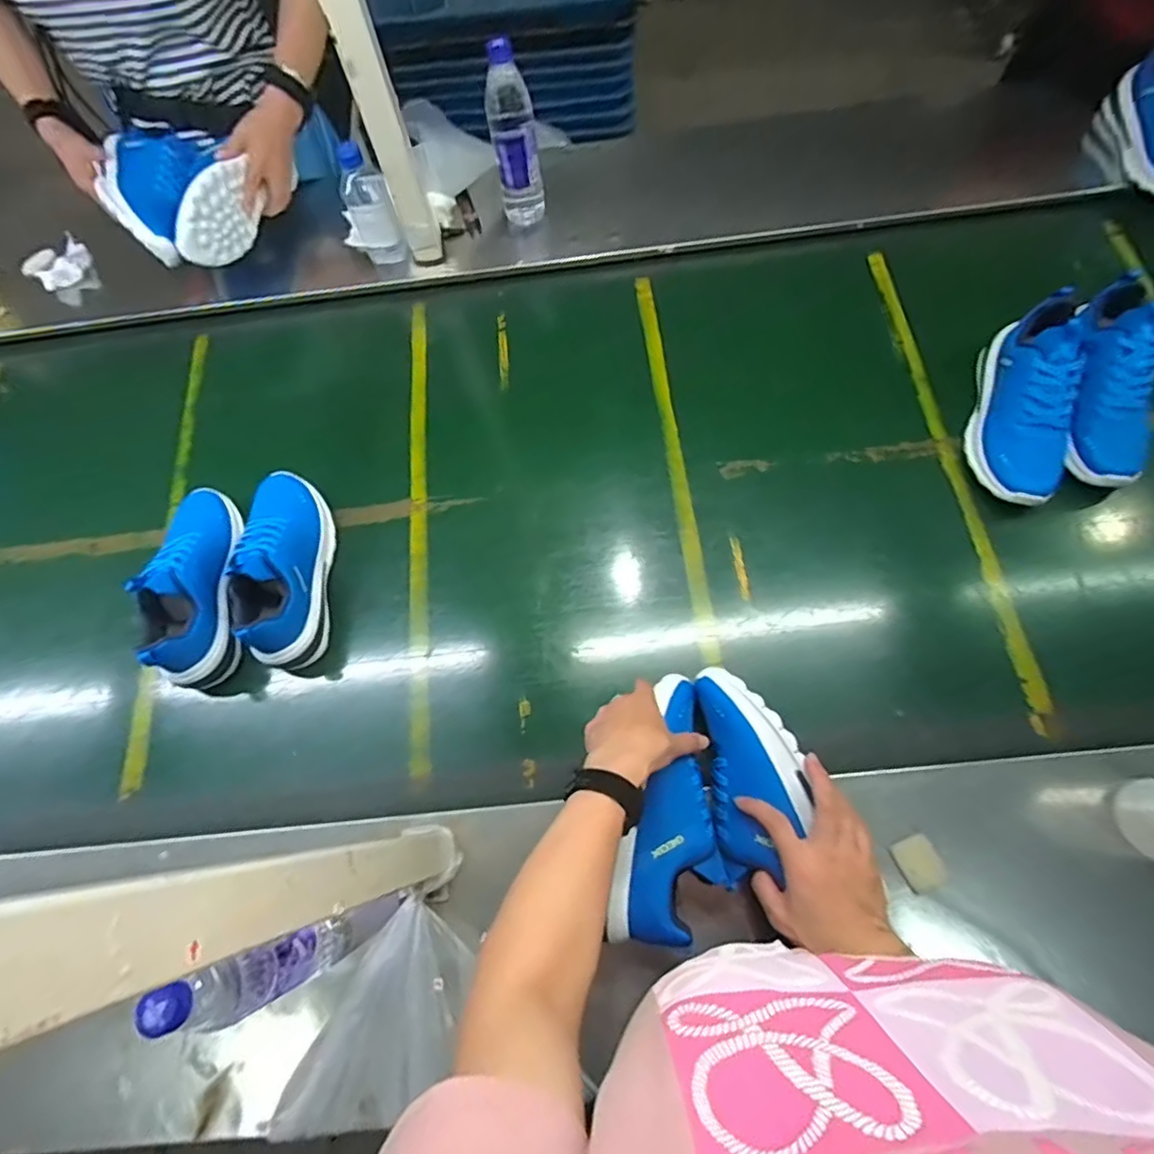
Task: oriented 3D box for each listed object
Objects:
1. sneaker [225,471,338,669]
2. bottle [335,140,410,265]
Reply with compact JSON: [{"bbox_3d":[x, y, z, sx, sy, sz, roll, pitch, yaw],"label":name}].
[{"bbox_3d":[-0.367,-0.020,0.741,0.098,0.120,0.255,-3,68,1],"label":"sneaker"},{"bbox_3d":[-0.300,-0.537,0.873,0.061,0.162,0.055,-23,69,-7],"label":"bottle"}]

